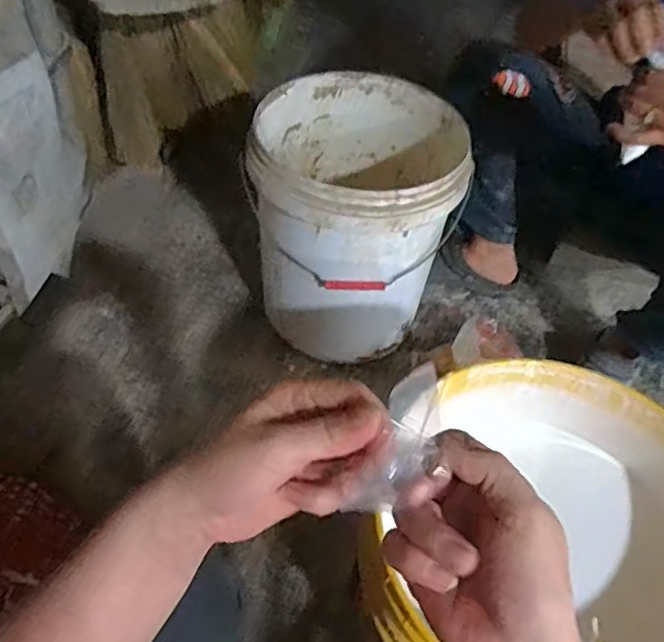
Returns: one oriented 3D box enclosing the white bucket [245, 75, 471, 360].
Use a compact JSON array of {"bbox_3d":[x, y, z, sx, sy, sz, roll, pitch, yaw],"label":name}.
[{"bbox_3d":[0.033,-0.154,1.029,0.302,0.350,0.315,3,48,-3],"label":"white bucket"}]

